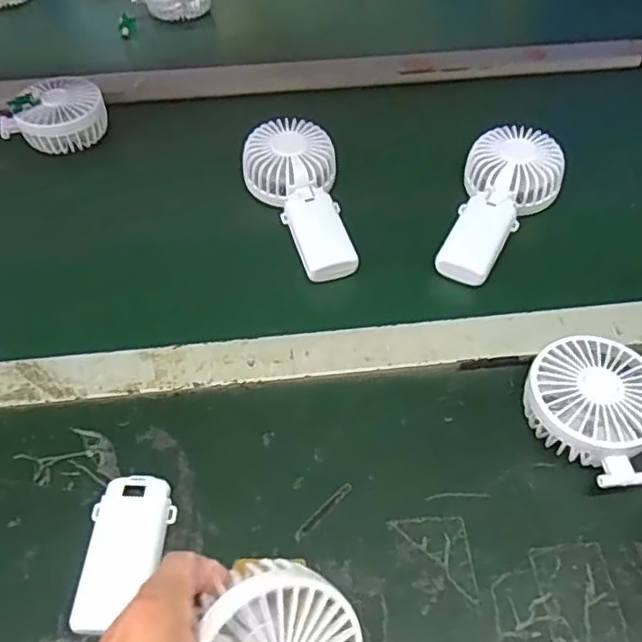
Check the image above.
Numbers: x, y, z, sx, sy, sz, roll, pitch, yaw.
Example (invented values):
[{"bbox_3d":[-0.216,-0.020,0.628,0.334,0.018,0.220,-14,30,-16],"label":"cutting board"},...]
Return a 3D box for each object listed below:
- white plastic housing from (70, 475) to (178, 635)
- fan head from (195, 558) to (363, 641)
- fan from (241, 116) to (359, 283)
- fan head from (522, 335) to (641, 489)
[{"bbox_3d":[-0.121,0.142,0.388,0.049,0.013,0.091,-3,51,0],"label":"white plastic housing"},{"bbox_3d":[-0.017,0.164,0.308,0.071,0.037,0.093,-18,93,-20],"label":"fan head"},{"bbox_3d":[-0.013,-0.115,0.563,0.087,0.037,0.177,-16,52,-10],"label":"fan"},{"bbox_3d":[0.189,0.060,0.428,0.086,0.041,0.094,-1,51,1],"label":"fan head"}]

